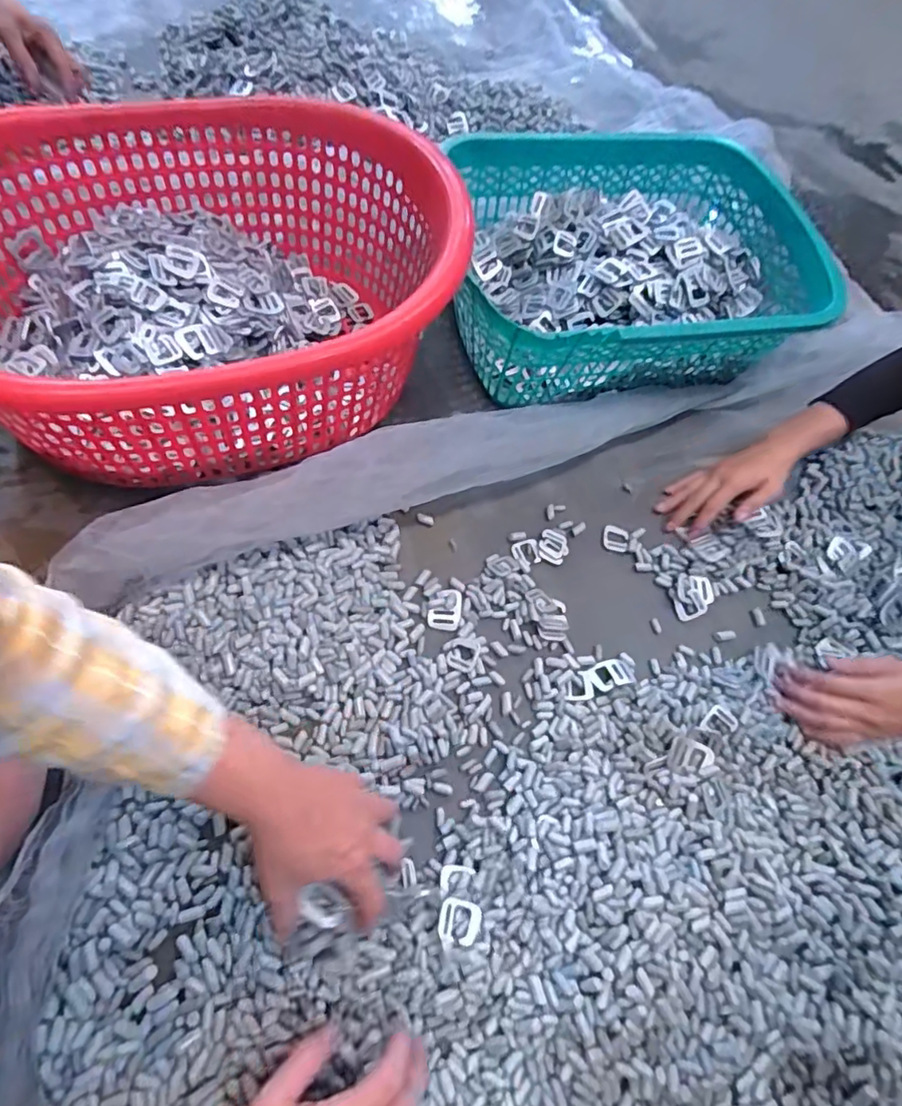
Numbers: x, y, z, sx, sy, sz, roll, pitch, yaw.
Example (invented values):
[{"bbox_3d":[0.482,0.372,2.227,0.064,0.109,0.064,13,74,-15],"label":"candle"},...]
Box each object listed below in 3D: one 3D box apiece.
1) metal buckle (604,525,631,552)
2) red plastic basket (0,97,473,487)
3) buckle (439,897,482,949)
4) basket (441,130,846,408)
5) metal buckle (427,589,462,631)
[{"bbox_3d":[0.189,-0.017,0.670,0.029,0.004,0.031,15,61,-1],"label":"metal buckle"},{"bbox_3d":[-0.250,-0.266,0.597,0.497,0.192,0.396,-6,65,-12],"label":"red plastic basket"},{"bbox_3d":[0.007,0.295,0.464,0.033,0.007,0.033,11,62,-3],"label":"buckle"},{"bbox_3d":[0.220,-0.356,0.732,0.434,0.126,0.333,-9,65,-9],"label":"basket"},{"bbox_3d":[-0.006,0.058,0.604,0.033,0.005,0.044,12,62,-2],"label":"metal buckle"}]

